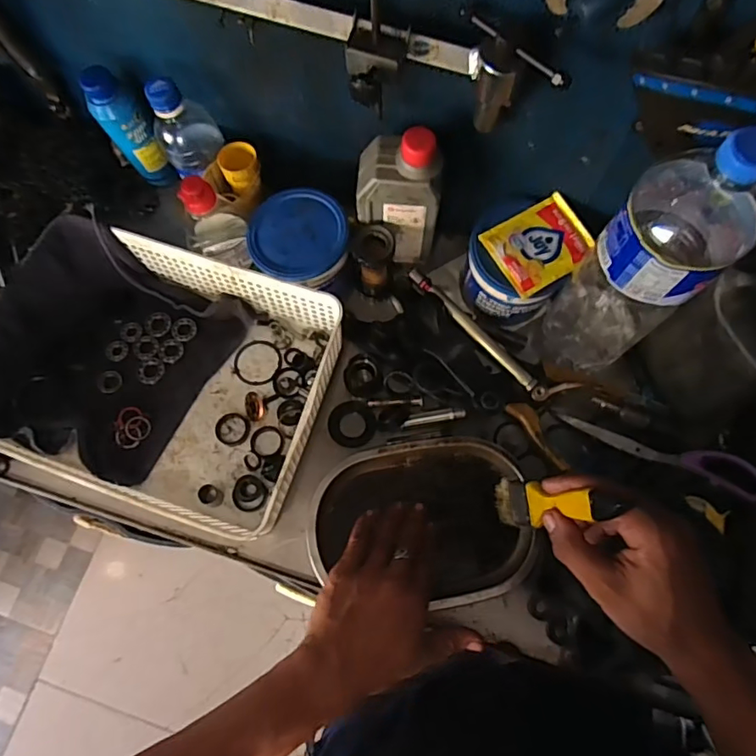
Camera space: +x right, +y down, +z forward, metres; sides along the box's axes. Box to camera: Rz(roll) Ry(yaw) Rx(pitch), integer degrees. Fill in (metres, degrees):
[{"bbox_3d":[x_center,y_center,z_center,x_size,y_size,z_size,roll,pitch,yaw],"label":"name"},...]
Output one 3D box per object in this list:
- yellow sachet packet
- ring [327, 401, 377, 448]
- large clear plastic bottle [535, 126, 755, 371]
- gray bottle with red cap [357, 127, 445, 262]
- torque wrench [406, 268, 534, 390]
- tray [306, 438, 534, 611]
[{"bbox_3d":[0.162,-0.133,0.530,0.095,0.012,0.079,-29,74,-8],"label":"yellow sachet packet"},{"bbox_3d":[-0.027,0.049,0.573,0.050,0.014,0.047,0,72,1],"label":"ring"},{"bbox_3d":[0.224,-0.090,0.455,0.094,0.302,0.098,37,76,12],"label":"large clear plastic bottle"},{"bbox_3d":[0.020,-0.180,0.537,0.083,0.157,0.053,12,73,5],"label":"gray bottle with red cap"},{"bbox_3d":[0.103,-0.055,0.585,0.016,0.021,0.181,-43,76,-12],"label":"torque wrench"},{"bbox_3d":[0.040,0.144,0.533,0.208,0.042,0.152,-9,72,-2],"label":"tray"}]

